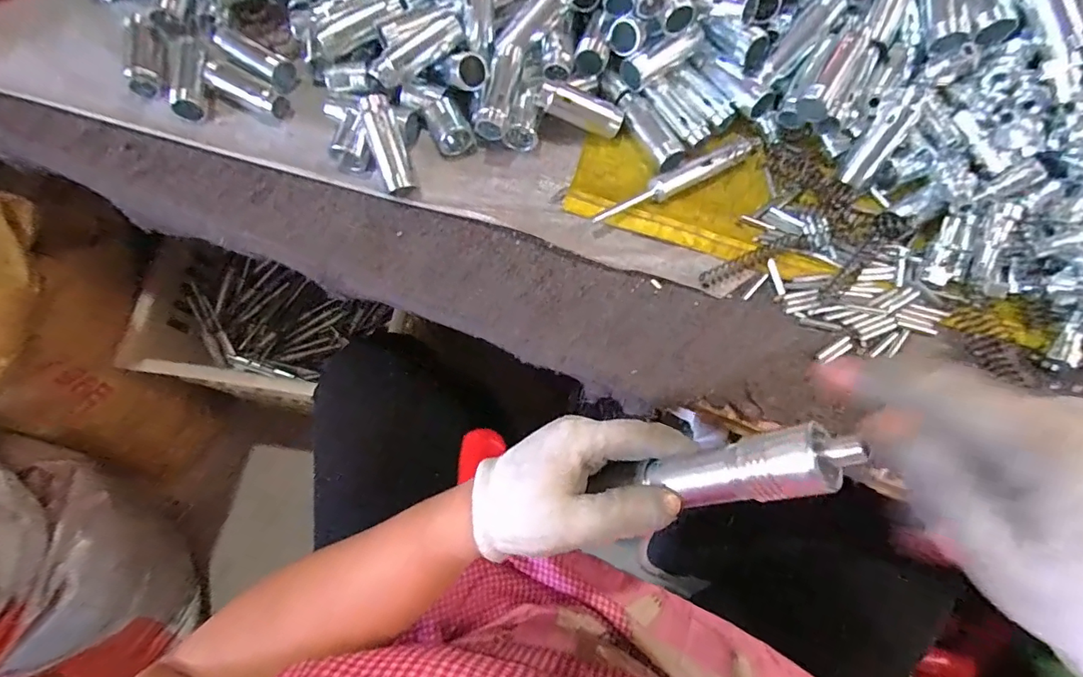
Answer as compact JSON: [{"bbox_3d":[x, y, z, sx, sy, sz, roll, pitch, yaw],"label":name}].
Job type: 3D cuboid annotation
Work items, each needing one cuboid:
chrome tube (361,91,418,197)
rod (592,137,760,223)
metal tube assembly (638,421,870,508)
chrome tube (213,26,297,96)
[{"bbox_3d":[-0.115,-0.144,0.375,0.020,0.014,0.069,-16,101,-5],"label":"chrome tube"},{"bbox_3d":[0.108,-0.124,0.386,0.155,0.017,0.017,-26,74,-7],"label":"rod"},{"bbox_3d":[0.092,0.060,0.229,0.021,0.099,0.027,15,62,-37],"label":"metal tube assembly"},{"bbox_3d":[-0.238,-0.232,0.417,0.085,0.024,0.027,35,76,11],"label":"chrome tube"}]

